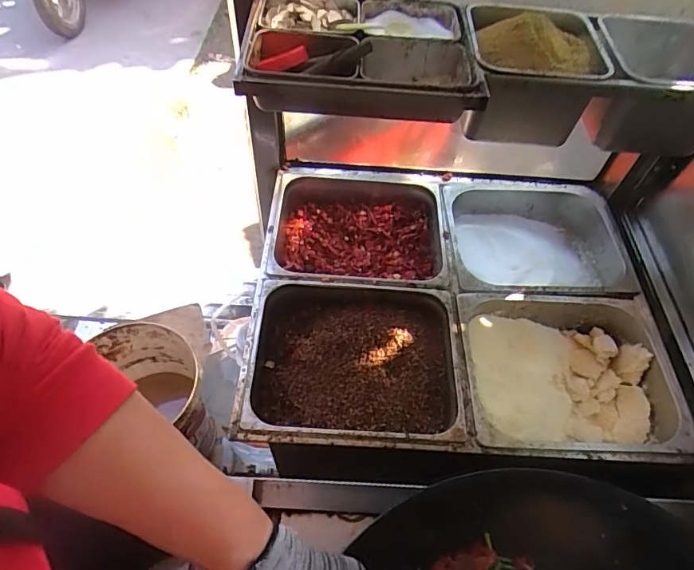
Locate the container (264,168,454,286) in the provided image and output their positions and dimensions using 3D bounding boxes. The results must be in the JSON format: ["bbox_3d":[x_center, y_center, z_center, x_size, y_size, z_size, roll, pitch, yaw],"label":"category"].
[{"bbox_3d":[0.025,-0.093,0.902,0.320,0.106,0.271,4,55,-1],"label":"container"}]

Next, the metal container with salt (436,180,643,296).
[{"bbox_3d":[0.354,-0.075,0.905,0.337,0.099,0.268,2,55,-2],"label":"metal container with salt"}]

